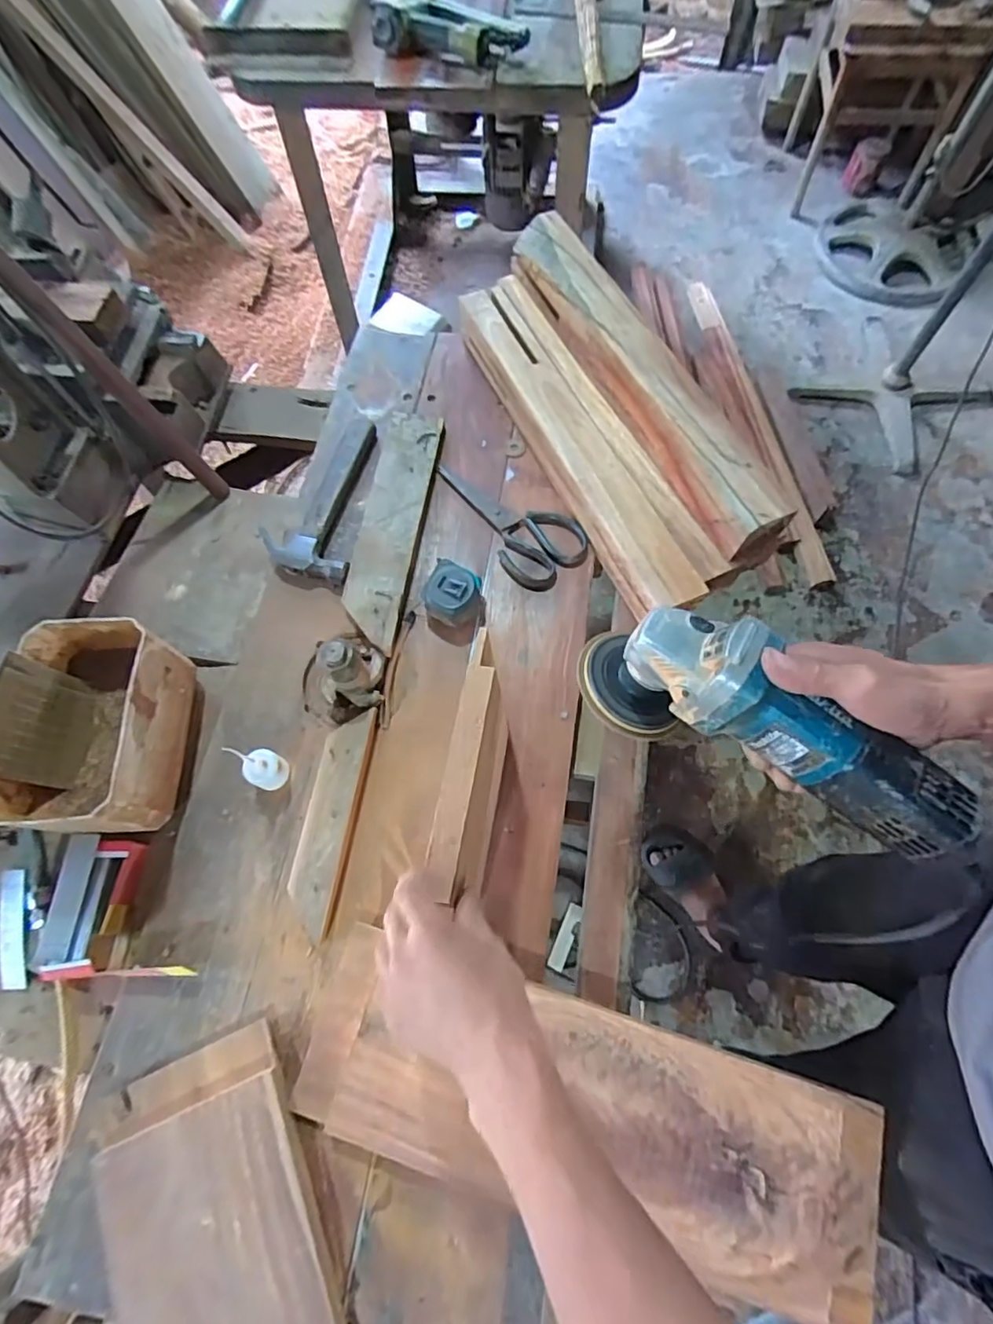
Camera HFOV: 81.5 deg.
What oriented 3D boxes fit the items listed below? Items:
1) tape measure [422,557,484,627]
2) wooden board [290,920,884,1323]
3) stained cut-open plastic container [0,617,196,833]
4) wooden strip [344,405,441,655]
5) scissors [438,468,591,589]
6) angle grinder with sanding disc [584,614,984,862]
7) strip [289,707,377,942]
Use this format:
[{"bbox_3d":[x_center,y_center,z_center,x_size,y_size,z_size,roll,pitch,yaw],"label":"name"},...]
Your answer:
[{"bbox_3d":[-0.052,-0.077,0.668,0.064,0.045,0.064,26,72,12],"label":"tape measure"},{"bbox_3d":[0.076,0.382,0.493,0.490,0.028,0.156,15,70,8],"label":"wooden board"},{"bbox_3d":[-0.397,0.065,0.578,0.130,0.125,0.185,-2,69,2],"label":"stained cut-open plastic container"},{"bbox_3d":[-0.131,-0.178,0.719,0.081,0.025,0.336,4,69,4],"label":"wooden strip"},{"bbox_3d":[0.026,-0.187,0.726,0.109,0.013,0.210,-29,71,-9],"label":"scissors"},{"bbox_3d":[0.195,0.038,0.390,0.268,0.083,0.083,27,72,18],"label":"angle grinder with sanding disc"},{"bbox_3d":[-0.166,0.155,0.585,0.045,0.024,0.217,8,69,5],"label":"strip"}]

